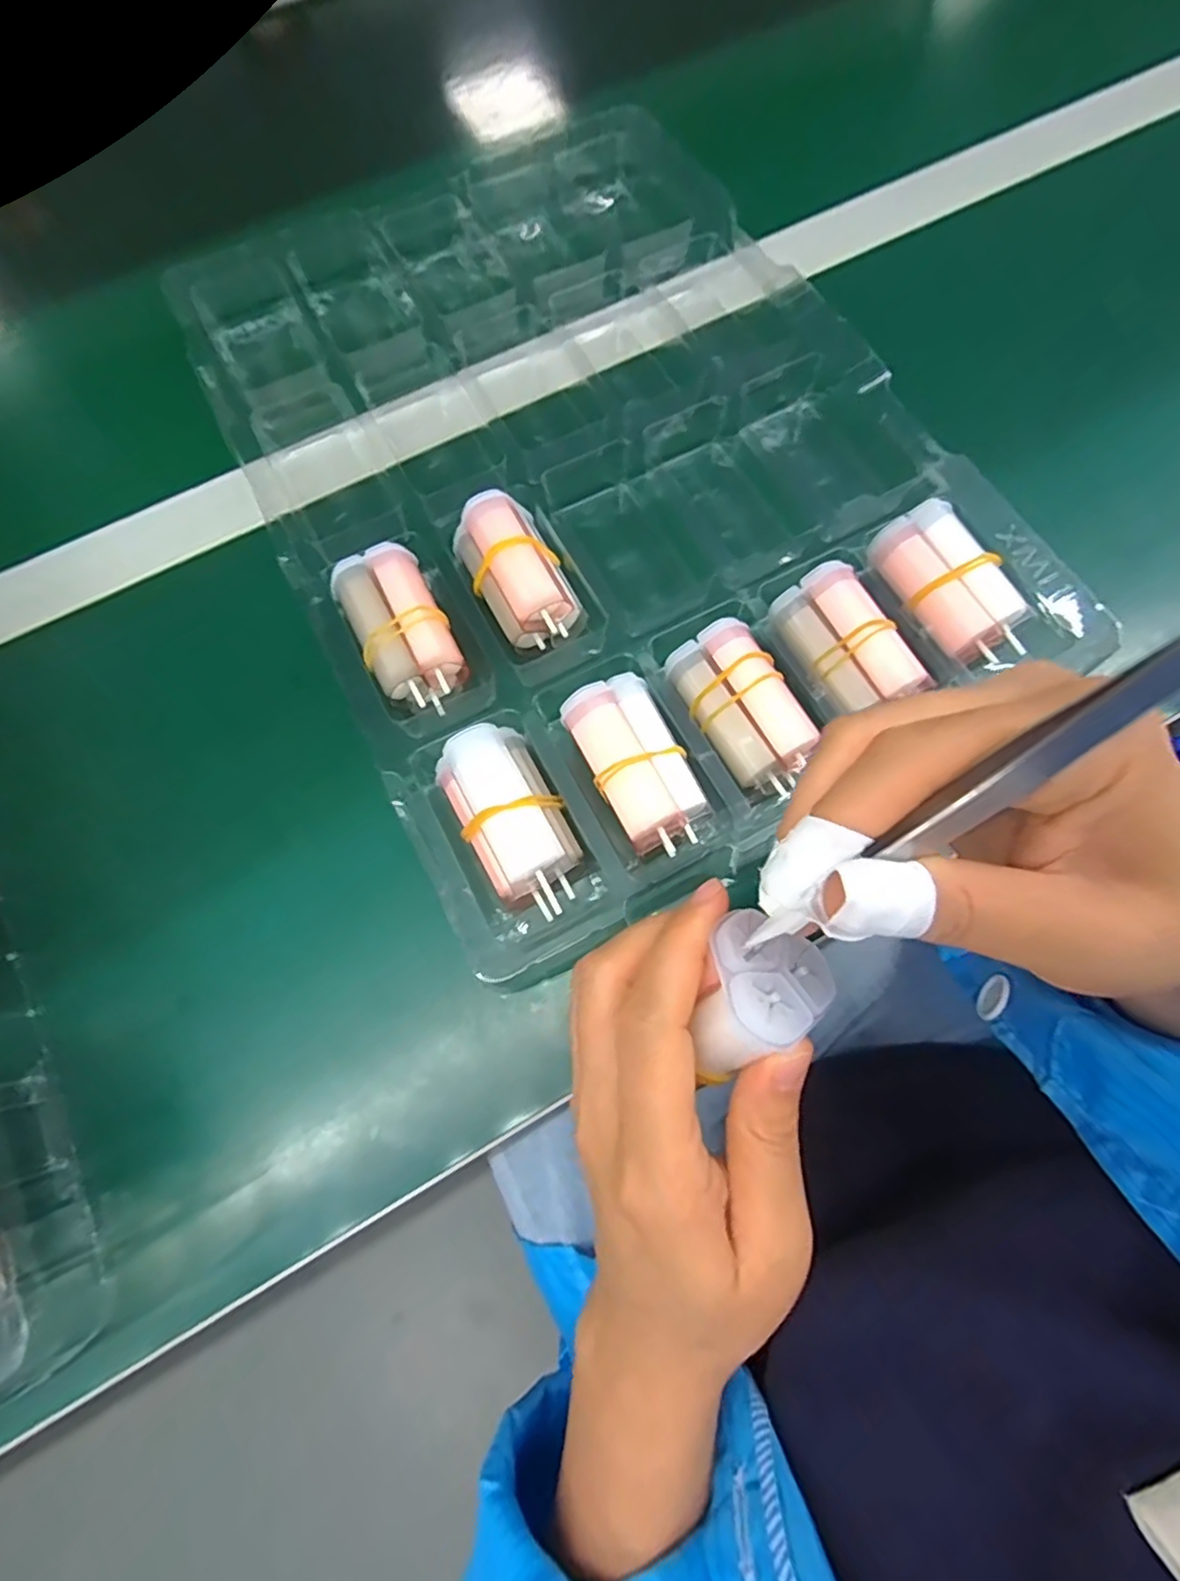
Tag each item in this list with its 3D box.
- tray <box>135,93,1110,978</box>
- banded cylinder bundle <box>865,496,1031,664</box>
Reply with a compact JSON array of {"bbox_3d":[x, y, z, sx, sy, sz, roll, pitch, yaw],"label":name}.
[{"bbox_3d":[-0.009,-0.162,0.311,0.279,0.036,0.408,-28,72,-7],"label":"tray"},{"bbox_3d":[0.146,-0.084,0.266,0.033,0.016,0.067,-25,72,-6],"label":"banded cylinder bundle"}]

